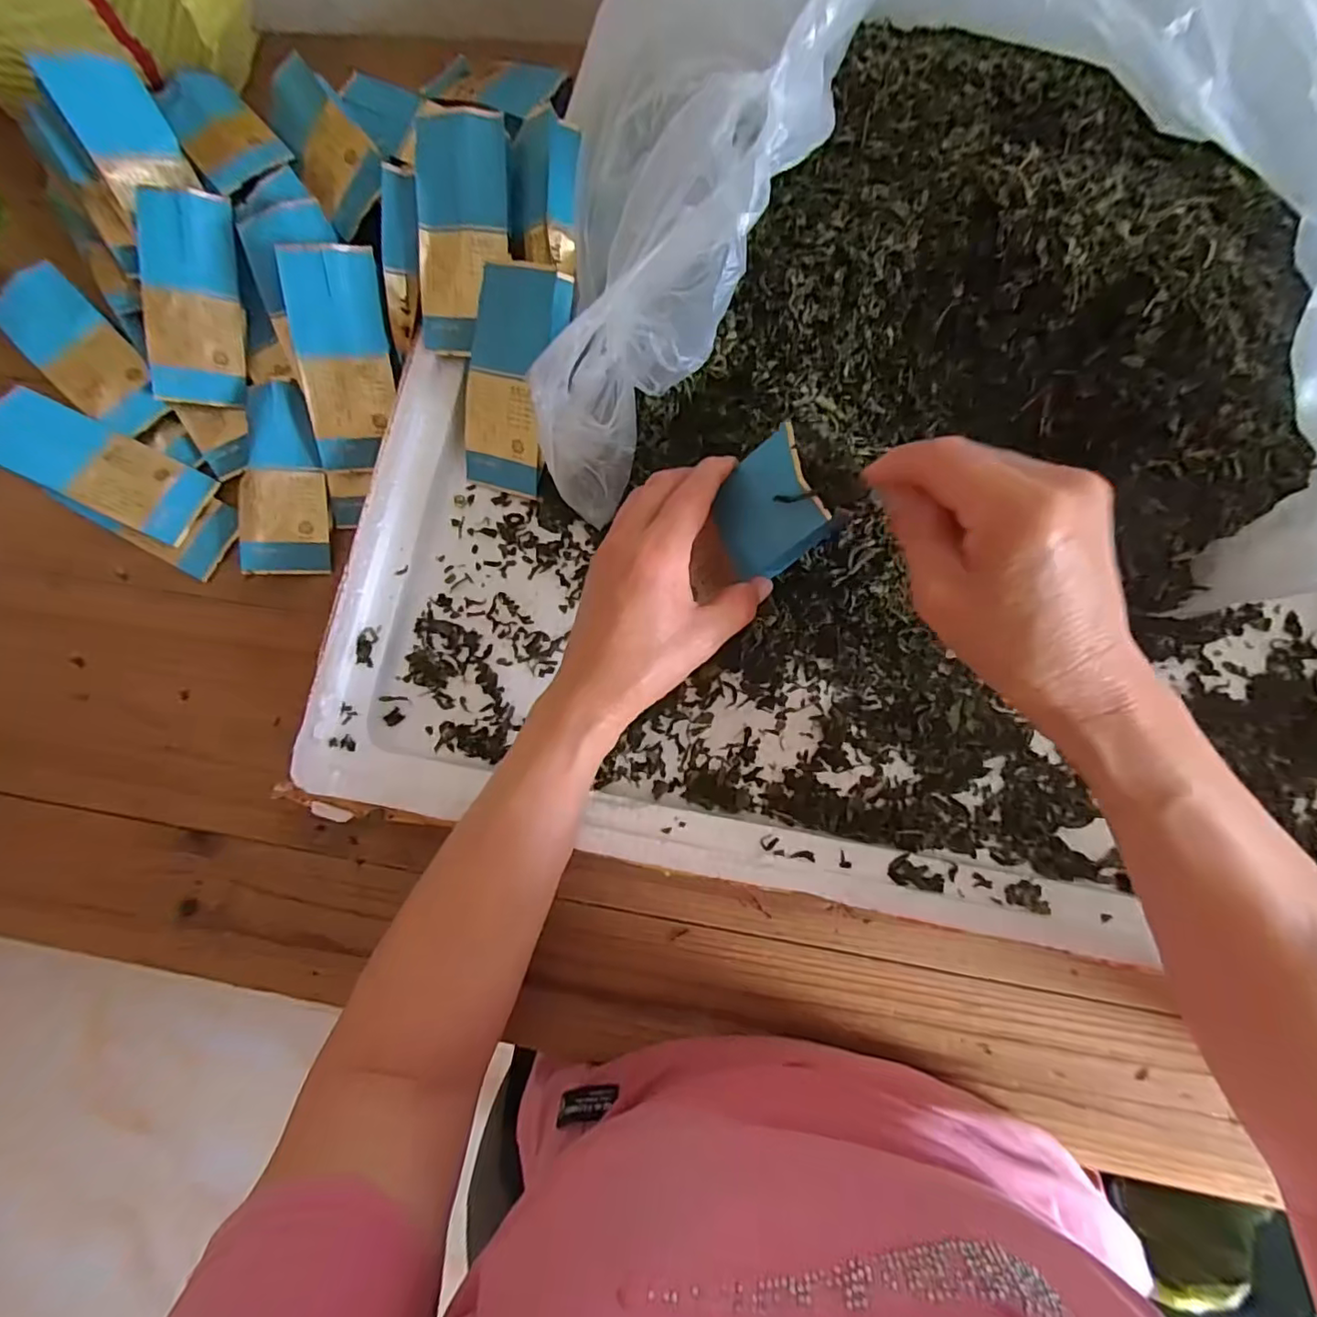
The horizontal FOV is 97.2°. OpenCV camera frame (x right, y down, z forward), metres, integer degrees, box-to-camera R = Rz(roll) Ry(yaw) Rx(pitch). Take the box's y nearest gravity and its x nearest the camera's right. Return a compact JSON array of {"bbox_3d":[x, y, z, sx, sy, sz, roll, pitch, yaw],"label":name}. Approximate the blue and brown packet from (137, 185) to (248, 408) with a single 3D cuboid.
[{"bbox_3d":[-0.309,-0.238,0.387,0.053,0.010,0.126,-1,109,-26],"label":"blue and brown packet"}]

